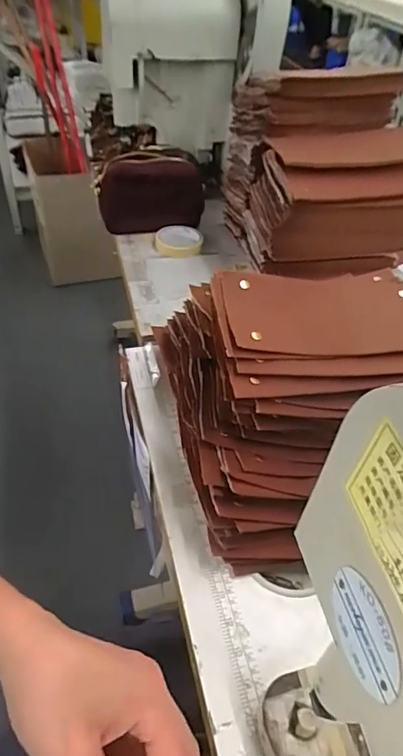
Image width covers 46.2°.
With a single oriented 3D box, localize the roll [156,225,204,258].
[{"bbox_3d":[-0.044,-0.263,0.913,0.087,0.023,0.089,1,45,-5],"label":"roll"}]

